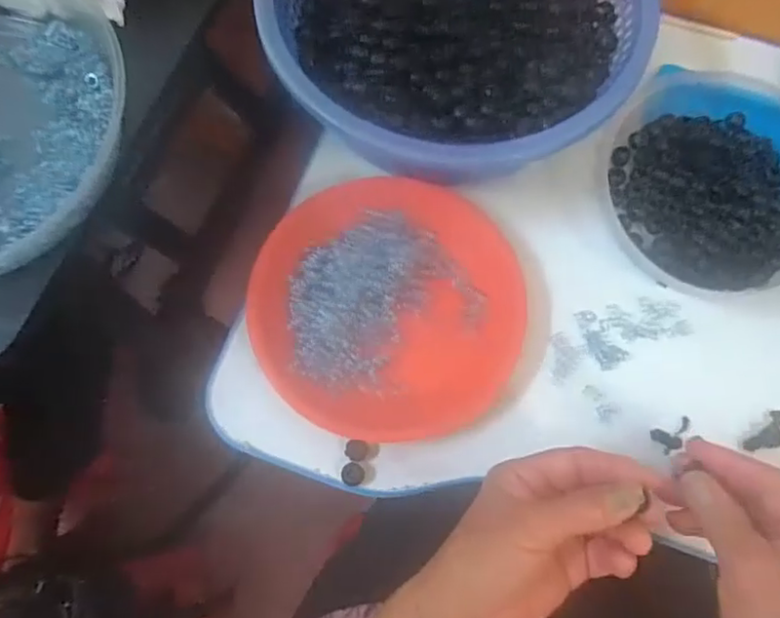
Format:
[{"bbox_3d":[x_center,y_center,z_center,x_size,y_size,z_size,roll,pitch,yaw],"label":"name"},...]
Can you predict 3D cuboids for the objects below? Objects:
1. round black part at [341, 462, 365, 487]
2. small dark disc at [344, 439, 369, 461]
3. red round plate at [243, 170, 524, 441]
[{"bbox_3d":[-0.025,0.115,0.426,0.016,0.004,0.016,0,72,0],"label":"round black part"},{"bbox_3d":[-0.023,0.099,0.430,0.015,0.004,0.015,0,72,0],"label":"small dark disc"},{"bbox_3d":[0.000,-0.004,0.448,0.189,0.029,0.184,0,72,0],"label":"red round plate"}]

